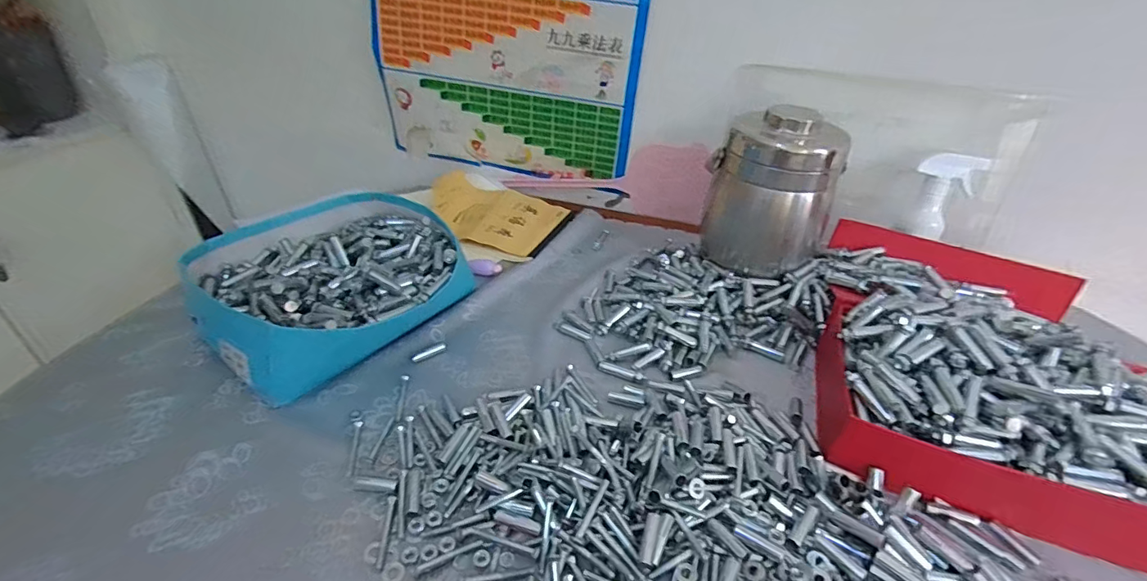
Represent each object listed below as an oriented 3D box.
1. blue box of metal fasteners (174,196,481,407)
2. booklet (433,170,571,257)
[{"bbox_3d":[-0.297,-0.018,0.609,0.253,0.084,0.274,29,43,30],"label":"blue box of metal fasteners"},{"bbox_3d":[-0.146,-0.131,0.835,0.242,0.037,0.179,17,38,17],"label":"booklet"}]

